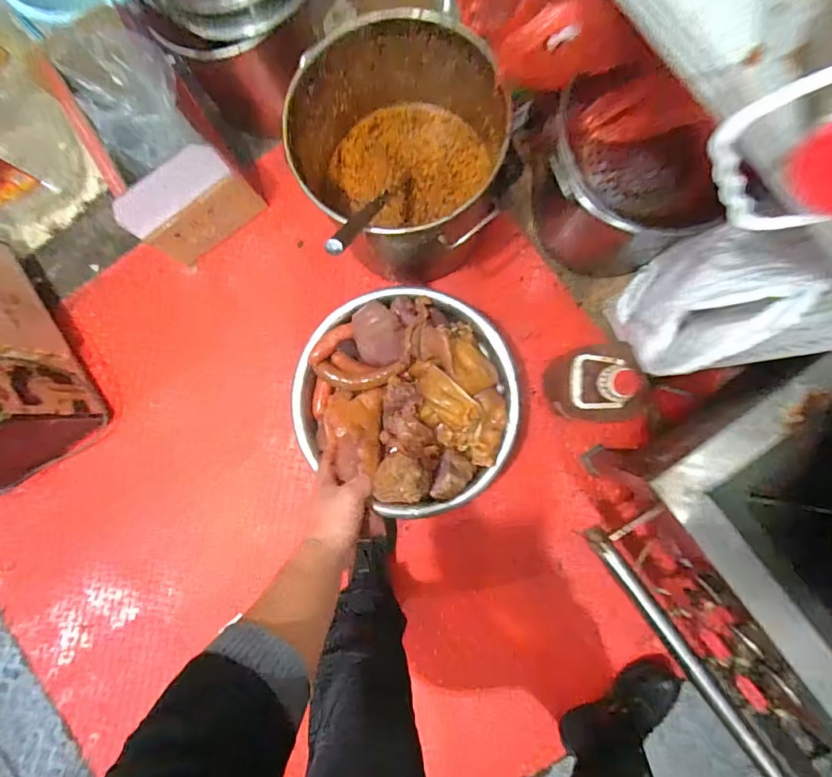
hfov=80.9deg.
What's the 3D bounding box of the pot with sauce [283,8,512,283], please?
[{"bbox_3d":[-0.027,-0.424,0.950,0.337,0.398,0.319,0,87,3],"label":"pot with sauce"}]

